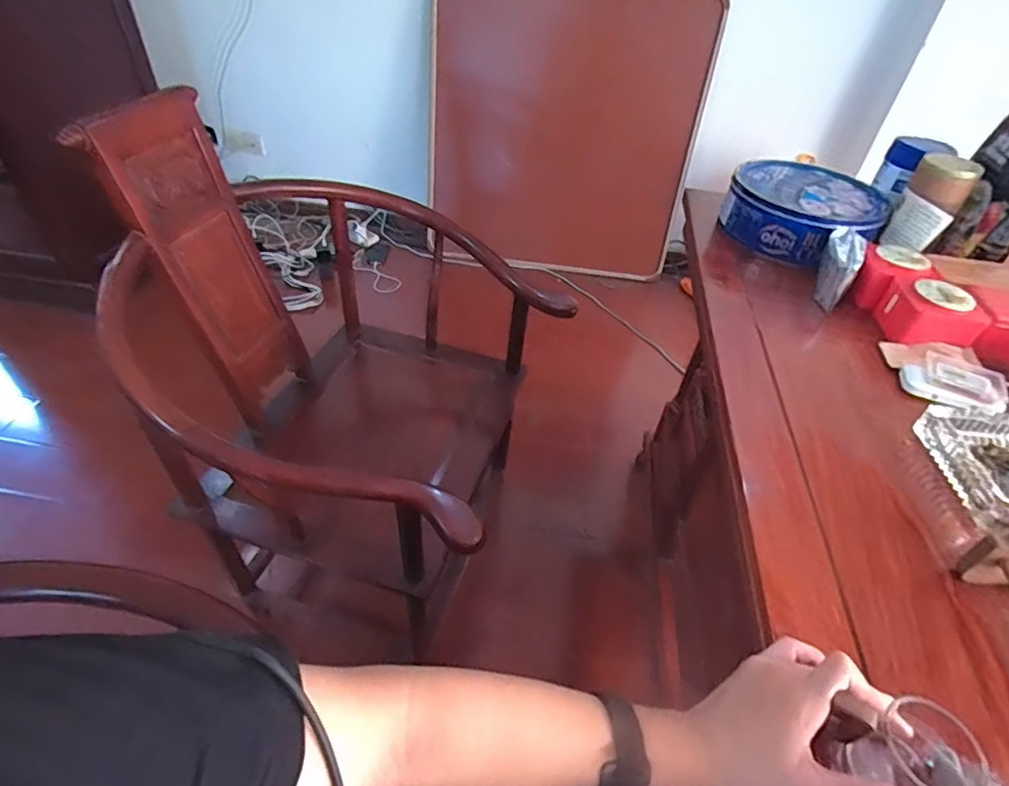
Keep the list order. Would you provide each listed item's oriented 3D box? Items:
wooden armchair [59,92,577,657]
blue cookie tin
[{"bbox_3d":[-0.245,0.072,0.962,0.519,0.989,0.537,9,43,3],"label":"wooden armchair"},{"bbox_3d":[0.509,-0.308,0.928,0.236,0.093,0.229,3,43,-3],"label":"blue cookie tin"}]

